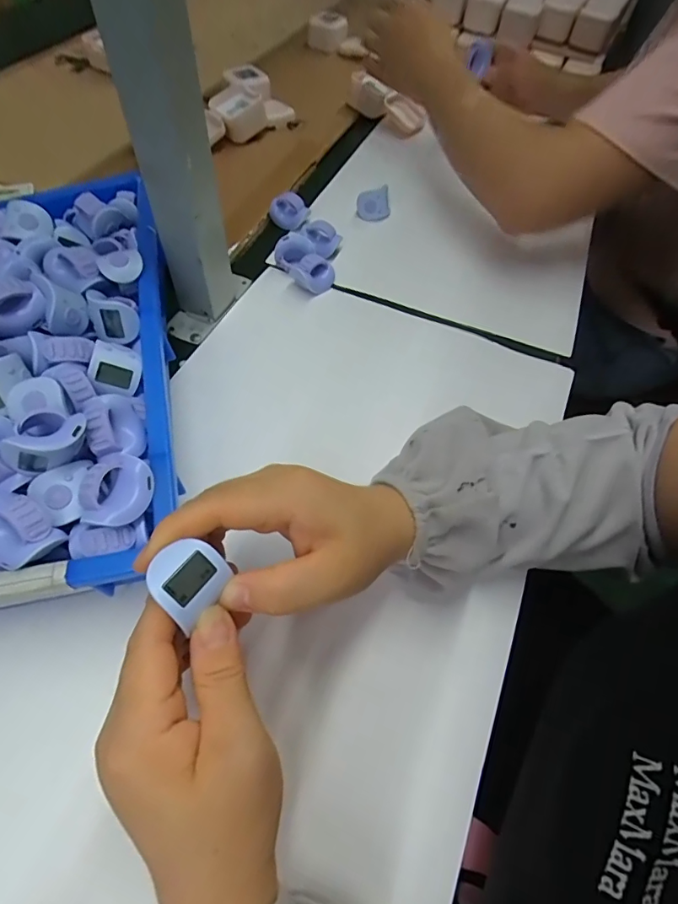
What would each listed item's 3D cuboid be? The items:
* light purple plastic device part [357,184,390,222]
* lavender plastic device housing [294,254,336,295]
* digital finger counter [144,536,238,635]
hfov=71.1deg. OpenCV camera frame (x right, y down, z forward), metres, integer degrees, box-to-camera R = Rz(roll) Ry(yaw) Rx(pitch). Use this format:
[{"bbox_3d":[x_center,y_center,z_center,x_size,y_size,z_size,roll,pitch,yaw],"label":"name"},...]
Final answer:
[{"bbox_3d":[0.040,-0.282,0.537,0.035,0.036,0.028,-6,57,-7],"label":"light purple plastic device part"},{"bbox_3d":[-0.021,-0.173,0.458,0.028,0.024,0.034,33,61,17],"label":"lavender plastic device housing"},{"bbox_3d":[-0.065,0.054,0.203,0.028,0.015,0.029,46,57,-12],"label":"digital finger counter"}]

